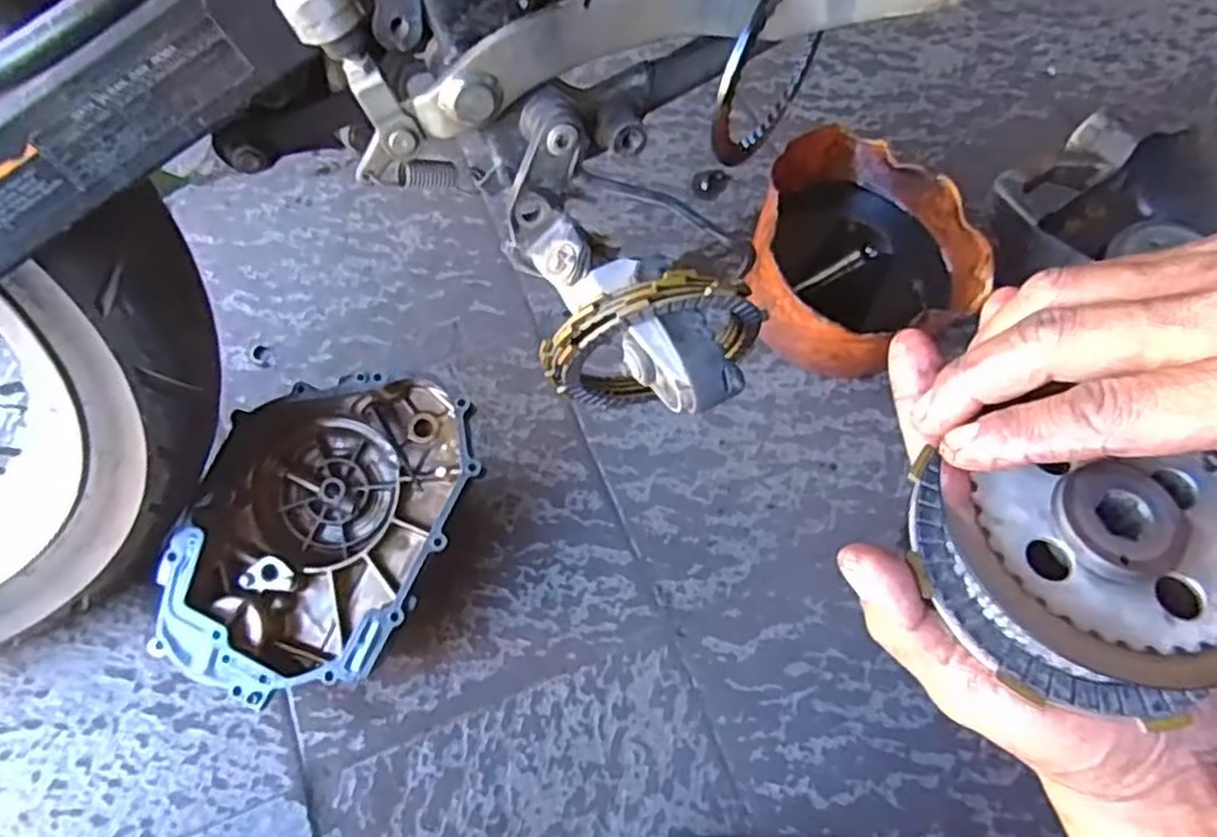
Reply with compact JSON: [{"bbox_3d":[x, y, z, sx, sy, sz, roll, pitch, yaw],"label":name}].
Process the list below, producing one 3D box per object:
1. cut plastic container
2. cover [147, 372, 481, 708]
[{"bbox_3d":[0.221,-0.138,0.680,0.181,0.110,0.193,10,68,5],"label":"cut plastic container"},{"bbox_3d":[-0.224,0.089,0.613,0.195,0.102,0.257,23,71,12],"label":"cover"}]

